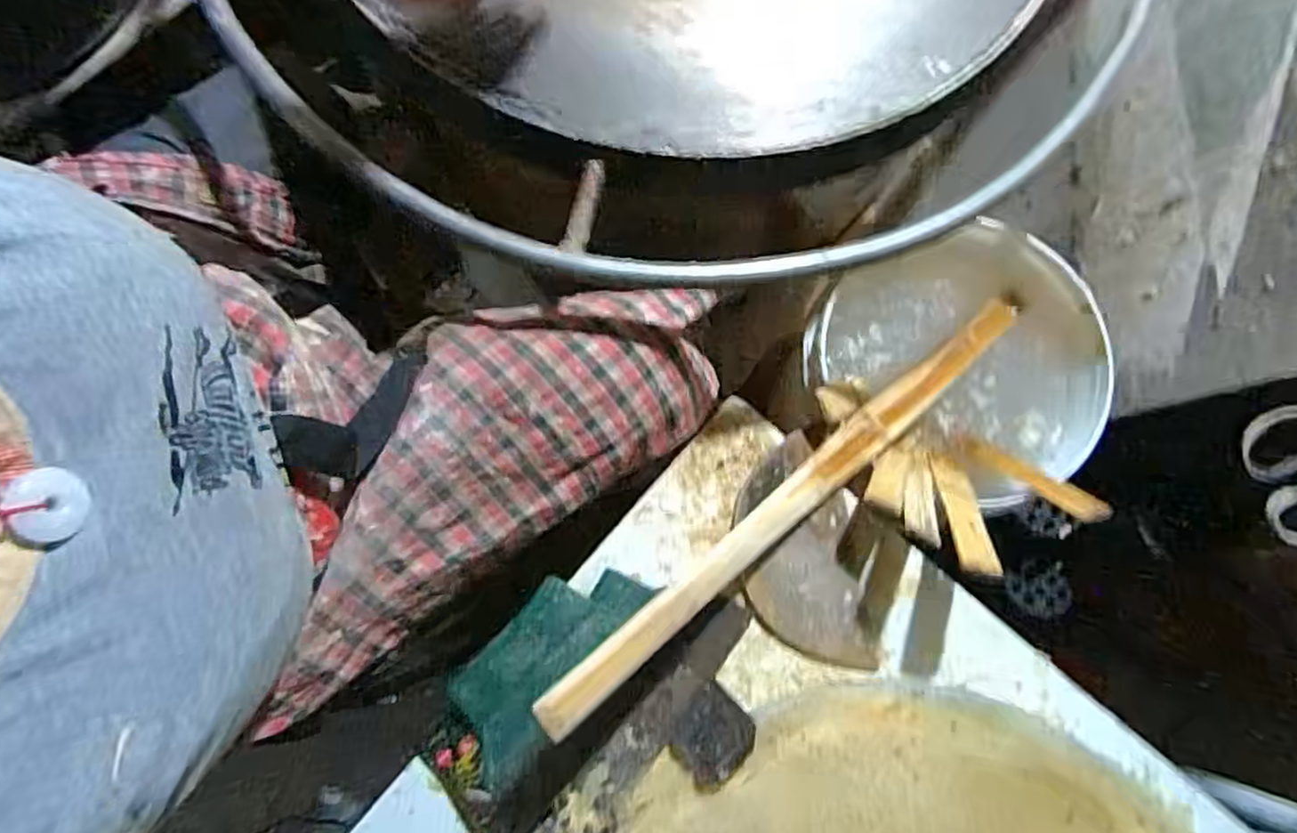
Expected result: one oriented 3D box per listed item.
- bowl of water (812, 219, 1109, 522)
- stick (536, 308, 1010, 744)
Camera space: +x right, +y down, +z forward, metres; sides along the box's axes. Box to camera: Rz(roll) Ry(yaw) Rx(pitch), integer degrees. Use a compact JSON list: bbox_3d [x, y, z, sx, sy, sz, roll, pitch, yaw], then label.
[{"bbox_3d":[0.318,-0.062,0.685,0.280,0.075,0.241,39,77,8],"label":"bowl of water"},{"bbox_3d":[0.145,0.053,0.588,0.581,0.020,0.033,-36,79,-25],"label":"stick"}]

